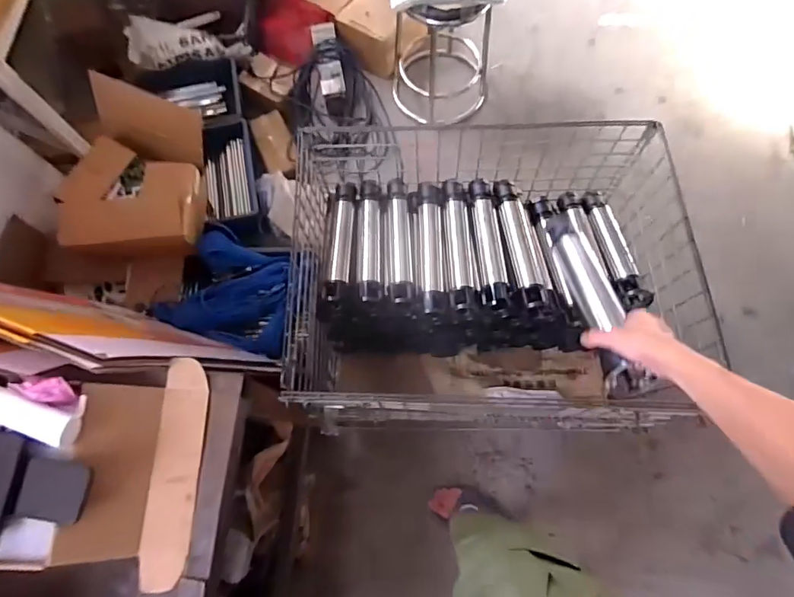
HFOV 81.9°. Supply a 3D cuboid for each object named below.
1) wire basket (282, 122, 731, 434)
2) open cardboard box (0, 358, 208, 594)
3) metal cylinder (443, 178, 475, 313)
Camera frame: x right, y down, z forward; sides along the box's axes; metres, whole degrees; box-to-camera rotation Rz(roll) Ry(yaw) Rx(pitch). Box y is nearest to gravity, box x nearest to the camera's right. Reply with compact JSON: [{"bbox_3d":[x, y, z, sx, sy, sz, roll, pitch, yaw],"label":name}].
[{"bbox_3d":[0.163,-0.028,1.179,0.838,0.551,0.669,0,72,2],"label":"wire basket"},{"bbox_3d":[-0.536,0.262,0.686,0.433,0.131,0.328,-2,72,2],"label":"open cardboard box"},{"bbox_3d":[0.147,-0.138,1.087,0.061,0.056,0.356,-2,72,2],"label":"metal cylinder"}]

